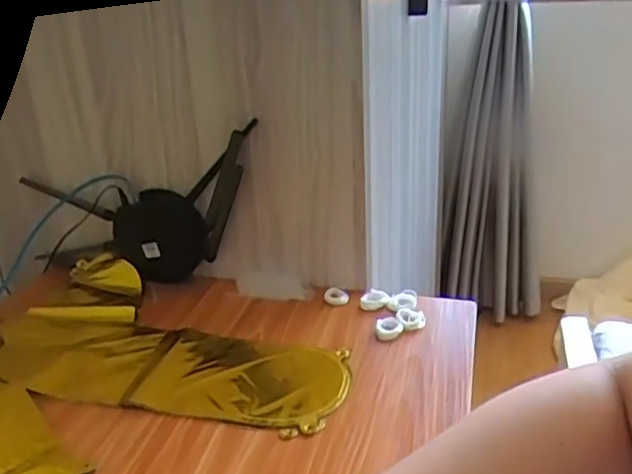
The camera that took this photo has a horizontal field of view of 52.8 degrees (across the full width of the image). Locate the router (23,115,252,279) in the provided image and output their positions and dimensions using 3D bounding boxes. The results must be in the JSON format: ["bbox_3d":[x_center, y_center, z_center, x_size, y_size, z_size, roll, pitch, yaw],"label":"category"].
[{"bbox_3d":[-0.222,-0.040,0.780,0.296,0.190,0.037,4,24,11],"label":"router"}]

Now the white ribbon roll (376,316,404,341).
[{"bbox_3d":[0.077,0.097,0.672,0.028,0.015,0.024,2,24,7],"label":"white ribbon roll"}]

